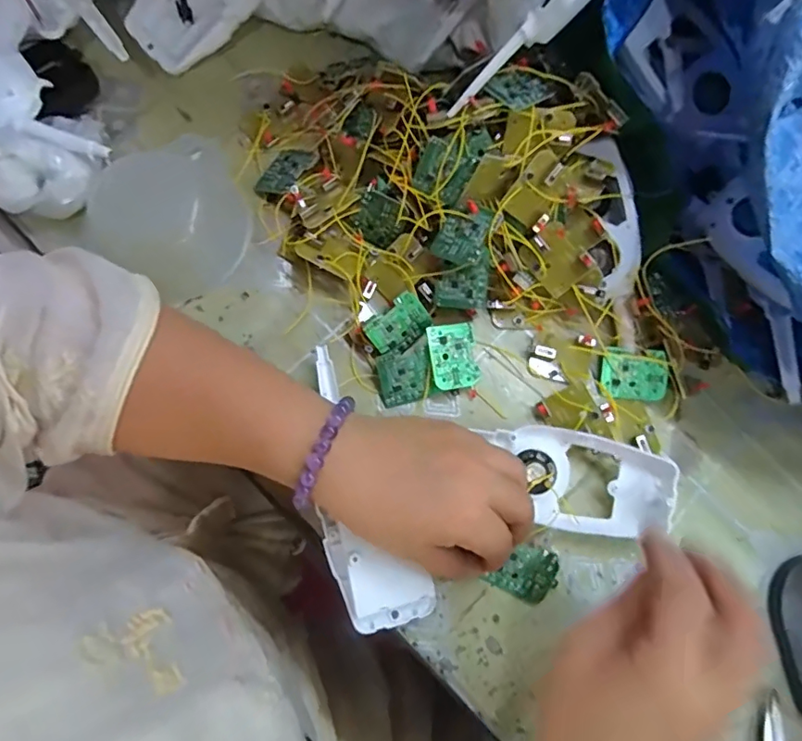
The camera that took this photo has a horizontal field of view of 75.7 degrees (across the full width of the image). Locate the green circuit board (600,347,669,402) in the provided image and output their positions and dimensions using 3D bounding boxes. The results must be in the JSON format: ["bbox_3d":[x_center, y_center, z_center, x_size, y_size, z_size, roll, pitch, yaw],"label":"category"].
[{"bbox_3d":[0.158,0.003,0.350,0.043,0.004,0.034,3,95,11],"label":"green circuit board"}]

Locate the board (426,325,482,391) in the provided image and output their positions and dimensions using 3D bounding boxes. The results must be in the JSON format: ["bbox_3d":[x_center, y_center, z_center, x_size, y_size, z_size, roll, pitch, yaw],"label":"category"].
[{"bbox_3d":[0.035,-0.009,0.342,0.033,0.004,0.042,-7,85,-18],"label":"board"}]

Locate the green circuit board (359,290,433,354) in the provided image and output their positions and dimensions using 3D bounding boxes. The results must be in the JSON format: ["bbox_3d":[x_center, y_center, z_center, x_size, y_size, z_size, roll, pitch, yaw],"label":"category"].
[{"bbox_3d":[-0.002,-0.030,0.345,0.042,0.006,0.030,-38,119,-9],"label":"green circuit board"}]

